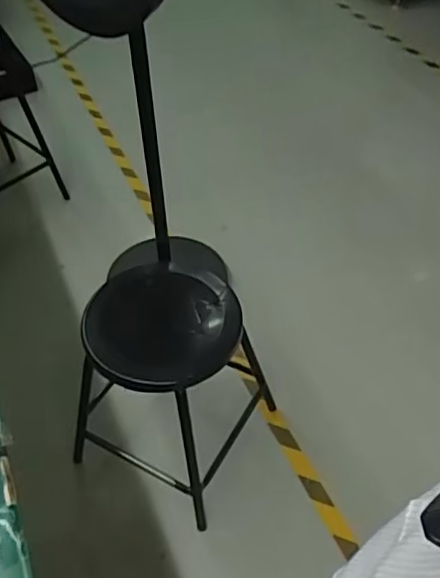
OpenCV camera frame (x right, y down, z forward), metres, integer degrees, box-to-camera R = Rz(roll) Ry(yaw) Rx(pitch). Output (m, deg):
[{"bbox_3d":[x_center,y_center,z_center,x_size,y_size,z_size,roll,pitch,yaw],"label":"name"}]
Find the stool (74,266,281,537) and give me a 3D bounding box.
[{"bbox_3d":[-0.110,0.201,1.332,0.350,0.448,0.365,20,50,19],"label":"stool"}]

